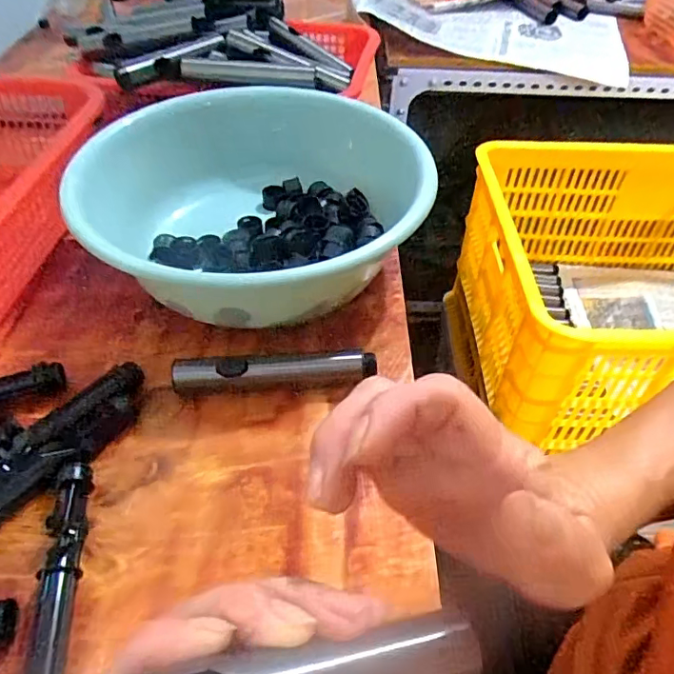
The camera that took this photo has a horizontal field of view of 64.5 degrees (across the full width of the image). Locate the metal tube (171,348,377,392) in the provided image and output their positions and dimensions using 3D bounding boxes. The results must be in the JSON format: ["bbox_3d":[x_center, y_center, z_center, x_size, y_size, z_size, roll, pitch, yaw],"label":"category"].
[{"bbox_3d":[-0.047,0.026,0.402,0.148,0.024,0.022,-3,47,-4],"label":"metal tube"}]

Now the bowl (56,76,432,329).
[{"bbox_3d":[-0.060,-0.118,0.487,0.285,0.098,0.287,1,46,-1],"label":"bowl"}]

